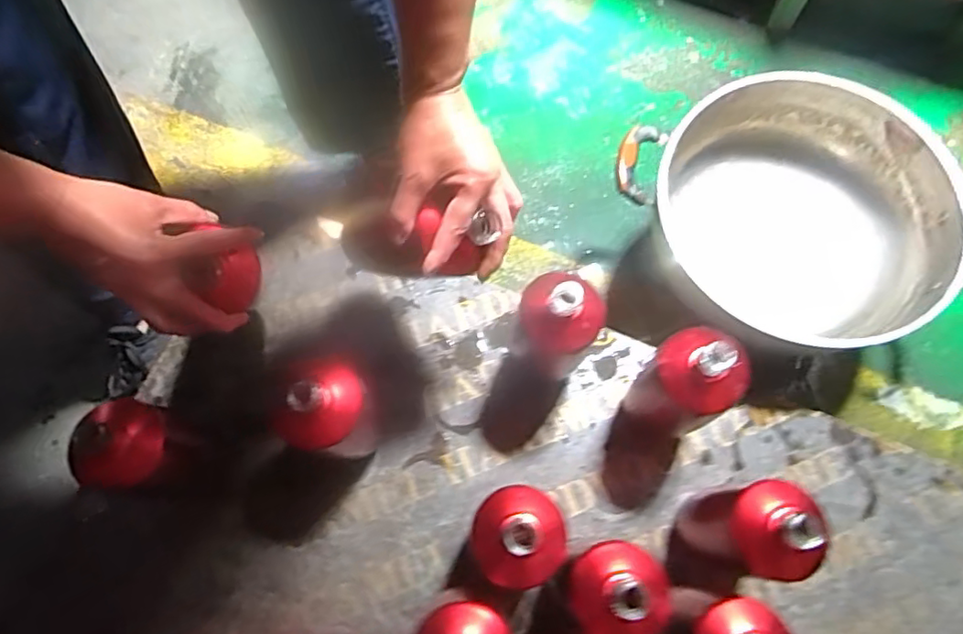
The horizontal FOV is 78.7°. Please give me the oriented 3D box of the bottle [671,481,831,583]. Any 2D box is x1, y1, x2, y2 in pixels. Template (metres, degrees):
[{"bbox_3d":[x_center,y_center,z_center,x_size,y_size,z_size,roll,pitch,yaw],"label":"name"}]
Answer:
[{"bbox_3d":[0.240,0.198,0.549,0.078,0.197,0.082,0,69,0],"label":"bottle"}]

